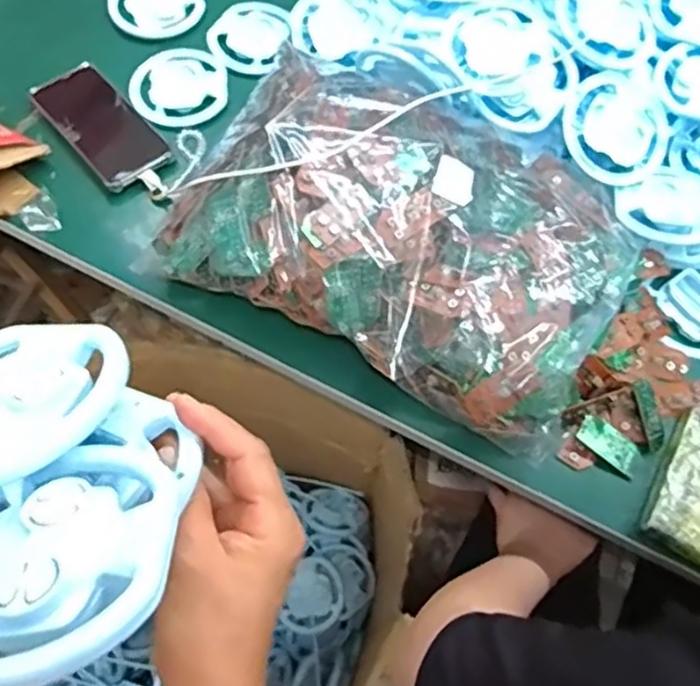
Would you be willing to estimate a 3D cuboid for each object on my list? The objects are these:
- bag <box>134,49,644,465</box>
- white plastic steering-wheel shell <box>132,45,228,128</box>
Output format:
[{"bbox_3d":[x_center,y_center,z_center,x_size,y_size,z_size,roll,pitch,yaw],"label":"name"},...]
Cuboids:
[{"bbox_3d":[0.055,-0.109,0.639,0.390,0.112,0.280,26,66,9],"label":"bag"},{"bbox_3d":[-0.185,-0.279,0.764,0.099,0.008,0.111,-6,65,-6],"label":"white plastic steering-wheel shell"}]

